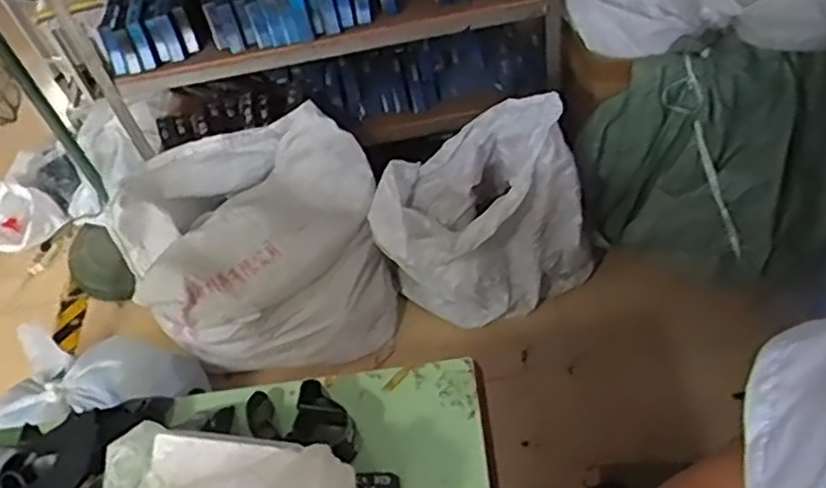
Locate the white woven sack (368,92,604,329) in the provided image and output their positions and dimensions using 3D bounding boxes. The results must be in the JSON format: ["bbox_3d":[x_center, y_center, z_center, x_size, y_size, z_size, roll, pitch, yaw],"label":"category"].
[{"bbox_3d":[0.185,-0.098,1.780,0.554,0.643,0.320,-6,51,0],"label":"white woven sack"}]

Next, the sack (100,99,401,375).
[{"bbox_3d":[-0.382,0.029,1.823,0.626,0.505,0.426,-11,51,-4],"label":"sack"}]

